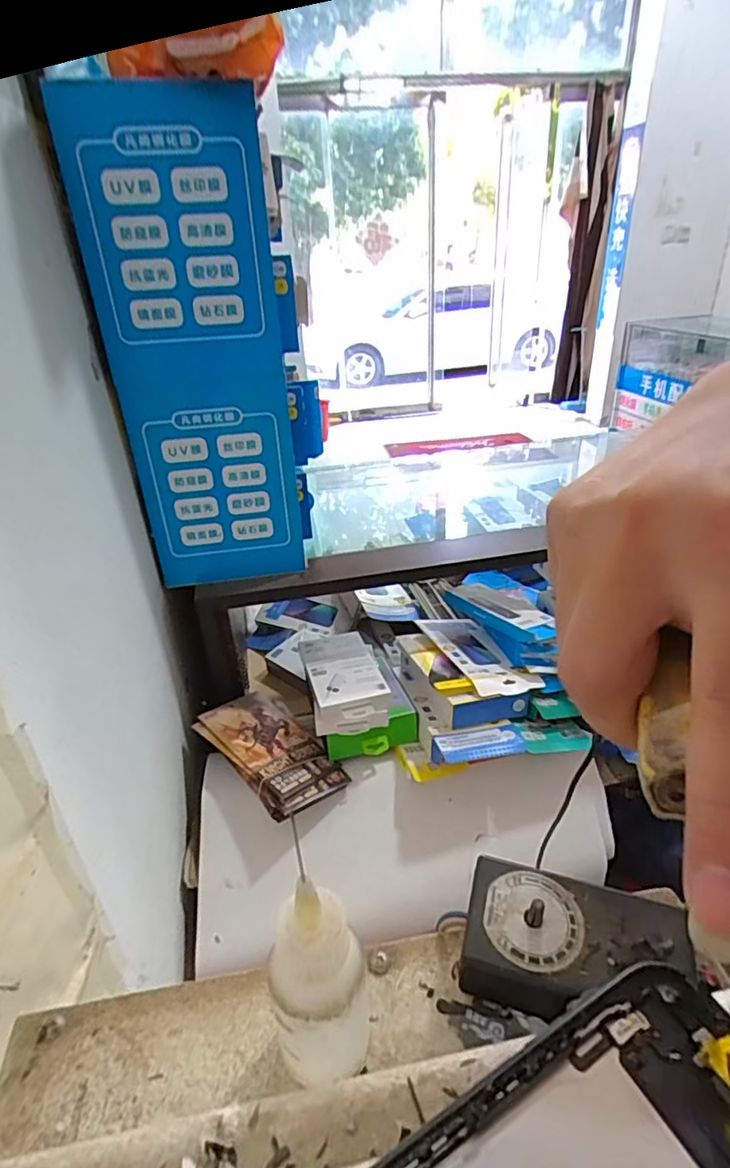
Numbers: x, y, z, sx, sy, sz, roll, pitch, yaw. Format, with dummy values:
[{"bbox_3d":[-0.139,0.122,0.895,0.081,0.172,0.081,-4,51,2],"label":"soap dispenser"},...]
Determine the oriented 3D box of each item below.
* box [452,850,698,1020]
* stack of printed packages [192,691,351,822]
[{"bbox_3d":[0.087,0.155,0.241,0.085,0.030,0.049,7,32,17],"label":"box"},{"bbox_3d":[-0.141,0.249,0.860,0.227,0.027,0.132,32,32,33],"label":"stack of printed packages"}]

